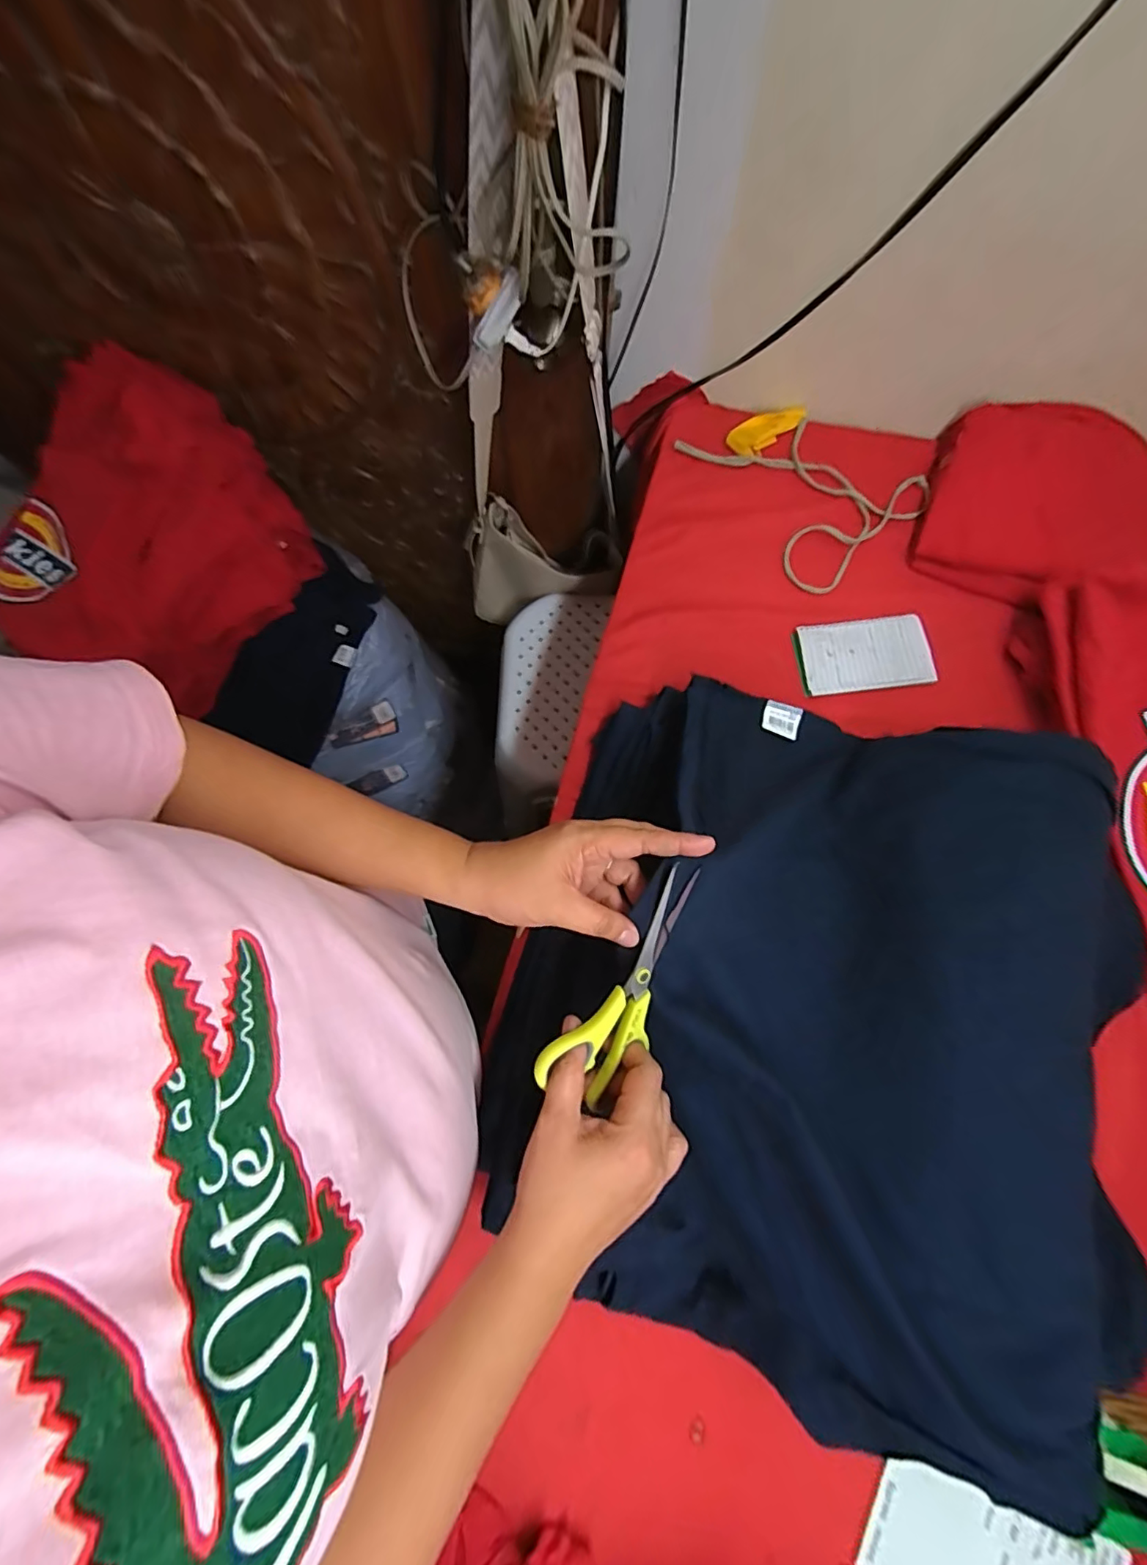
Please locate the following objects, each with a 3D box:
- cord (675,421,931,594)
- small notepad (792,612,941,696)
[{"bbox_3d":[0.287,-0.379,0.677,0.212,0.009,0.271,-34,78,-8],"label":"cord"},{"bbox_3d":[0.324,-0.144,0.613,0.143,0.013,0.085,-6,75,-2],"label":"small notepad"}]

